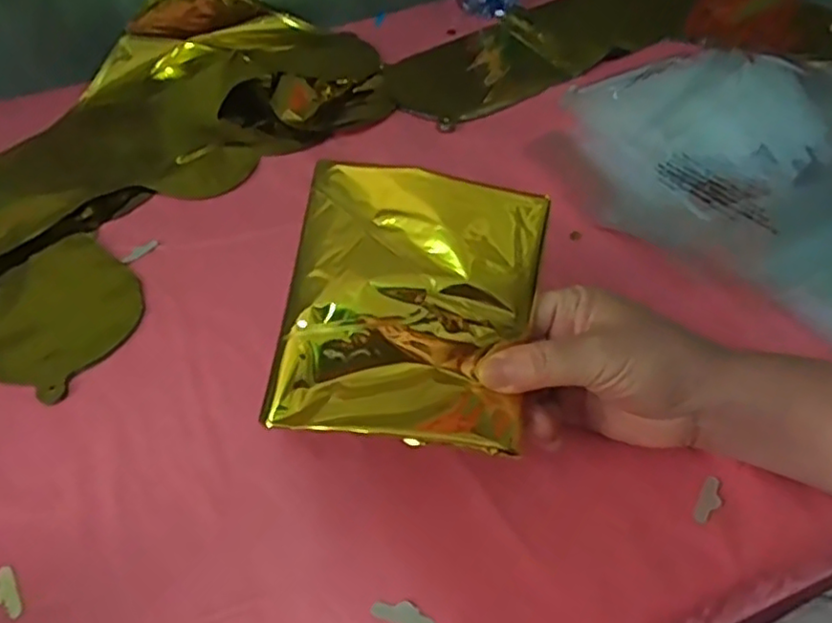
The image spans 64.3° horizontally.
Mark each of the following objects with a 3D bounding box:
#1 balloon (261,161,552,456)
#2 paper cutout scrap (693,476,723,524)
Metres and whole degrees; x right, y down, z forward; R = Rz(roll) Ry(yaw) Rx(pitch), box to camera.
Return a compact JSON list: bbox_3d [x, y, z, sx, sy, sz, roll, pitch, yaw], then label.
[{"bbox_3d":[0.000,-0.003,0.304,0.111,0.021,0.124,10,73,-6],"label":"balloon"},{"bbox_3d":[0.136,0.087,0.306,0.009,0.004,0.025,24,53,24],"label":"paper cutout scrap"}]

